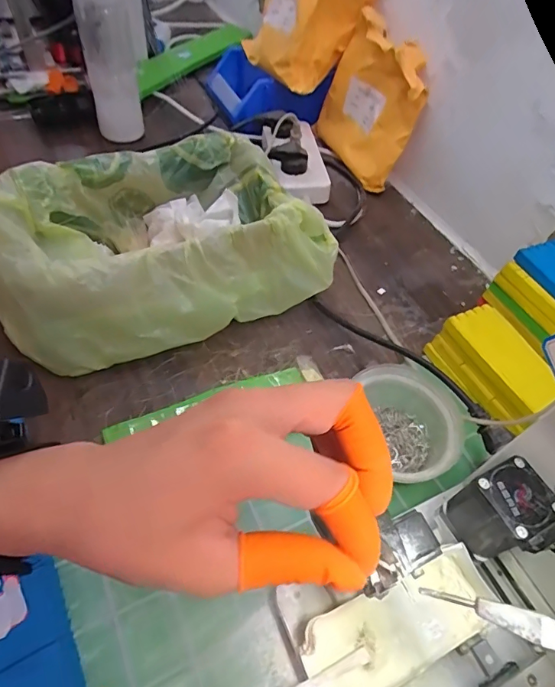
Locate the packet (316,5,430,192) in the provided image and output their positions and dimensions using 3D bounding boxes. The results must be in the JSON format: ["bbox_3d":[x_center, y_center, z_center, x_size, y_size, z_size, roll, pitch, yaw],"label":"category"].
[{"bbox_3d":[0.121,-0.317,0.601,0.060,0.164,0.166,-14,55,-15],"label":"packet"}]

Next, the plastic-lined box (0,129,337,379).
[{"bbox_3d":[-0.110,-0.089,0.437,0.304,0.123,0.164,-18,56,-17],"label":"plastic-lined box"}]

